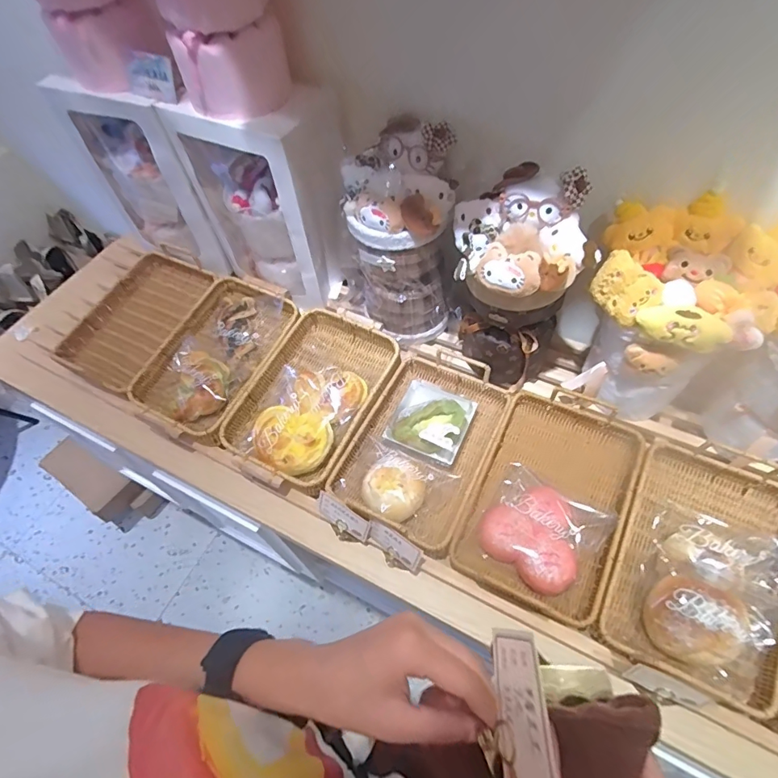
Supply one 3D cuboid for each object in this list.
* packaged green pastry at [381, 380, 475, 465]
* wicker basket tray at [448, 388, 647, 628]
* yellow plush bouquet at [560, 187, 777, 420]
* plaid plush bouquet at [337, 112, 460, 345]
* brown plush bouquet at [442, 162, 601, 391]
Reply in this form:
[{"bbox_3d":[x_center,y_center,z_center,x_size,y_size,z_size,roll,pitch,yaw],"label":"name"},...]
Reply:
[{"bbox_3d":[0.070,0.042,0.759,0.120,0.048,0.134,20,60,16],"label":"packaged green pastry"},{"bbox_3d":[0.236,0.154,0.683,0.204,0.043,0.311,22,61,17],"label":"wicker basket tray"},{"bbox_3d":[0.383,-0.093,0.666,0.224,0.262,0.176,30,63,21],"label":"yellow plush bouquet"},{"bbox_3d":[0.021,-0.237,0.775,0.164,0.316,0.157,-5,57,0],"label":"plaid plush bouquet"},{"bbox_3d":[0.185,-0.146,0.703,0.176,0.307,0.155,-3,57,2],"label":"brown plush bouquet"}]

